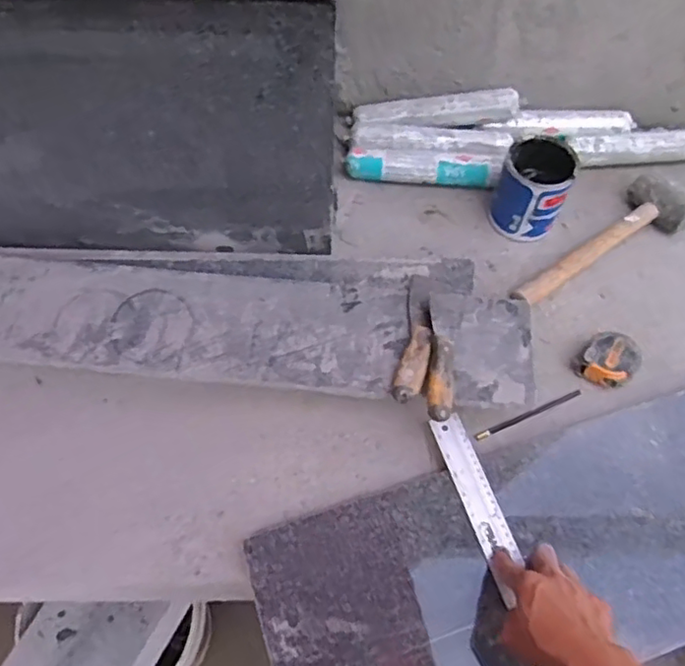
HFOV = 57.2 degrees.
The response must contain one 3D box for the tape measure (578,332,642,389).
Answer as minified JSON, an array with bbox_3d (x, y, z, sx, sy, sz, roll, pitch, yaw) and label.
[{"bbox_3d":[0.356,0.035,0.833,0.071,0.039,0.068,1,61,-2],"label":"tape measure"}]

